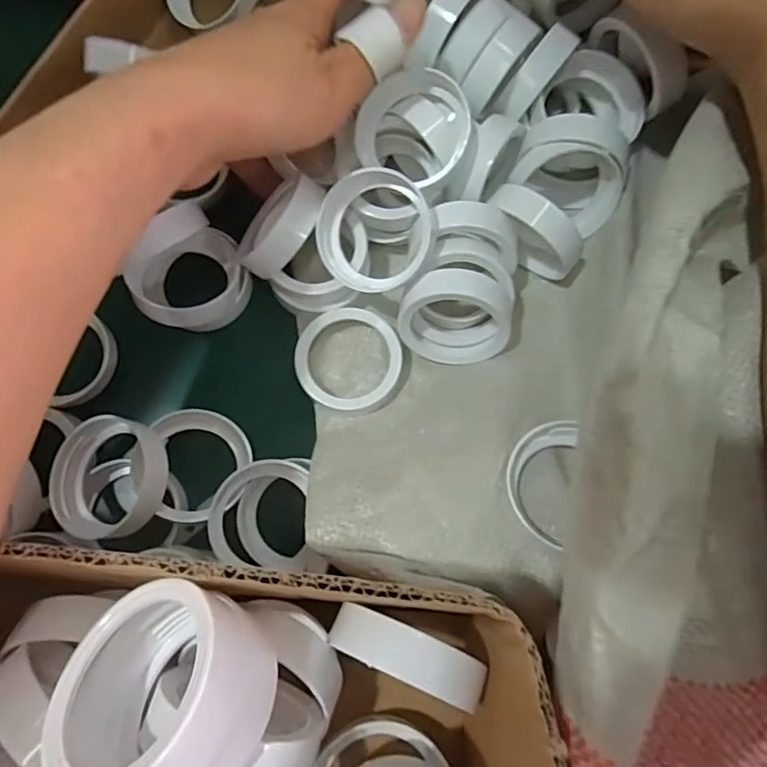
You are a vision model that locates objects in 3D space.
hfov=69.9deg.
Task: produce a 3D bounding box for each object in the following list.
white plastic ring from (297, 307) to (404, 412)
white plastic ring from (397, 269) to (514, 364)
[{"bbox_3d":[-0.017,-0.012,0.281,0.052,0.016,0.052,0,78,-2],"label":"white plastic ring"},{"bbox_3d":[0.033,-0.030,0.269,0.051,0.050,0.020,-18,45,14],"label":"white plastic ring"}]

